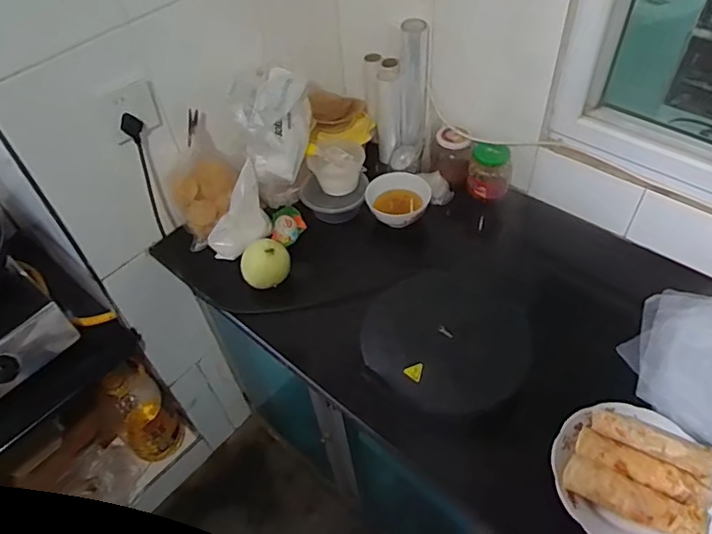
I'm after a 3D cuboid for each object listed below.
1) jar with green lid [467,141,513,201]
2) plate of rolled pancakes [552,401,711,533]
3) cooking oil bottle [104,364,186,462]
[{"bbox_3d":[0.272,-0.200,1.079,0.083,0.114,0.082,-3,49,3],"label":"jar with green lid"},{"bbox_3d":[0.366,0.269,0.699,0.203,0.047,0.194,-3,49,3],"label":"plate of rolled pancakes"},{"bbox_3d":[-0.605,0.405,1.499,0.147,0.328,0.142,-32,54,-20],"label":"cooking oil bottle"}]

